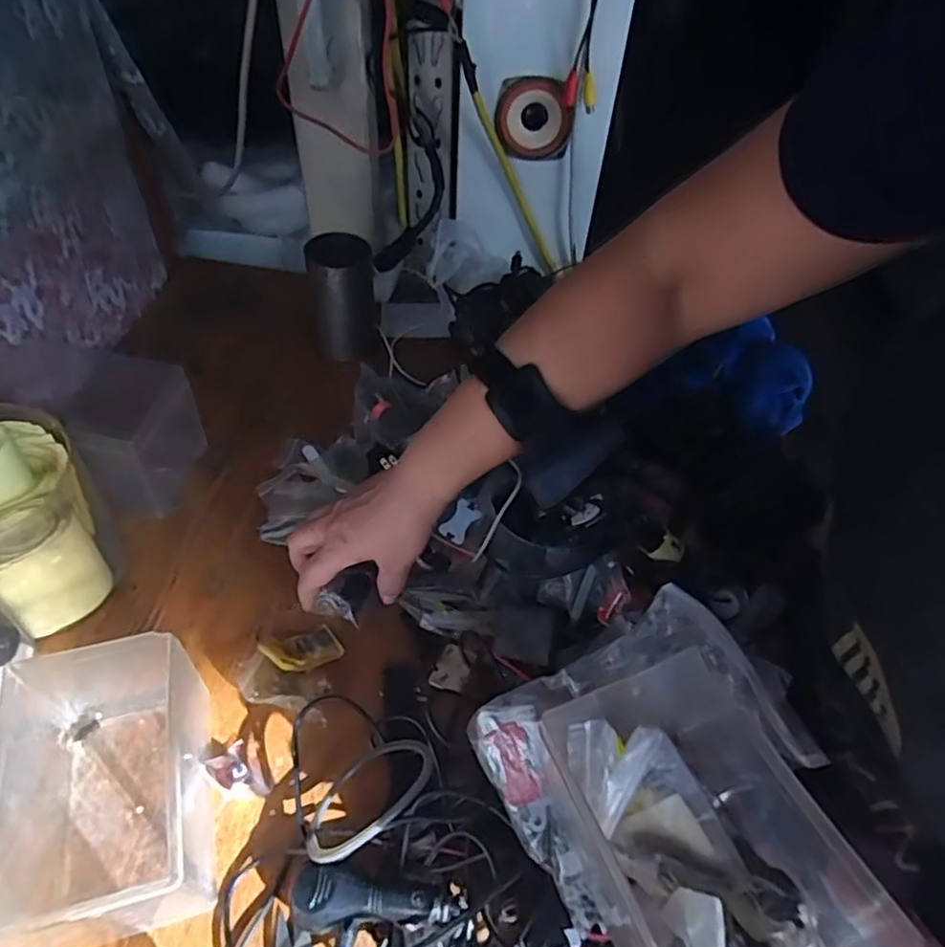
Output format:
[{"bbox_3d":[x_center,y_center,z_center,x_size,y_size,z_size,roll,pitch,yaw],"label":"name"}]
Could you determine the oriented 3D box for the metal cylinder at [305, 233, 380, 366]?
[{"bbox_3d":[-0.133,-0.180,0.659,0.063,0.117,0.072,-7,50,-11],"label":"metal cylinder"}]

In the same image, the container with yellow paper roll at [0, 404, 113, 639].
[{"bbox_3d":[-0.334,0.035,0.456,0.135,0.126,0.120,26,52,17],"label":"container with yellow paper roll"}]

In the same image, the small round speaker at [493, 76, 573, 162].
[{"bbox_3d":[0.062,-0.353,0.630,0.074,0.074,0.032,10,49,4],"label":"small round speaker"}]

